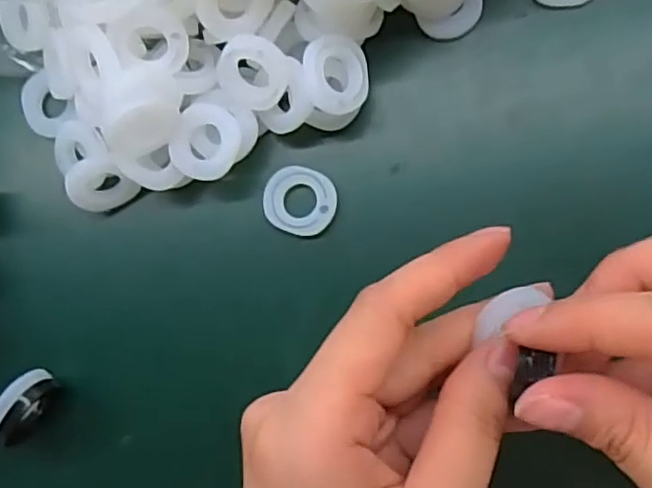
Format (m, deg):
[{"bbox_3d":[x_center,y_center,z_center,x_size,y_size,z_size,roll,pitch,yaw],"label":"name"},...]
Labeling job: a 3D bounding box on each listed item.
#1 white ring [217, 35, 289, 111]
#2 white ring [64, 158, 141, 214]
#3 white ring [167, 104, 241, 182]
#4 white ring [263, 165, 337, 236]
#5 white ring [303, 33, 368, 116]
[{"bbox_3d":[-0.025,-0.060,0.235,0.026,0.006,0.026,10,140,9],"label":"white ring"},{"bbox_3d":[-0.086,-0.022,0.259,0.027,0.008,0.020,-3,98,-31],"label":"white ring"},{"bbox_3d":[-0.043,-0.036,0.243,0.023,0.008,0.026,35,92,7],"label":"white ring"},{"bbox_3d":[-0.010,-0.016,0.253,0.027,0.005,0.024,22,90,8],"label":"white ring"},{"bbox_3d":[0.004,-0.059,0.235,0.023,0.004,0.027,-14,96,-27],"label":"white ring"}]

